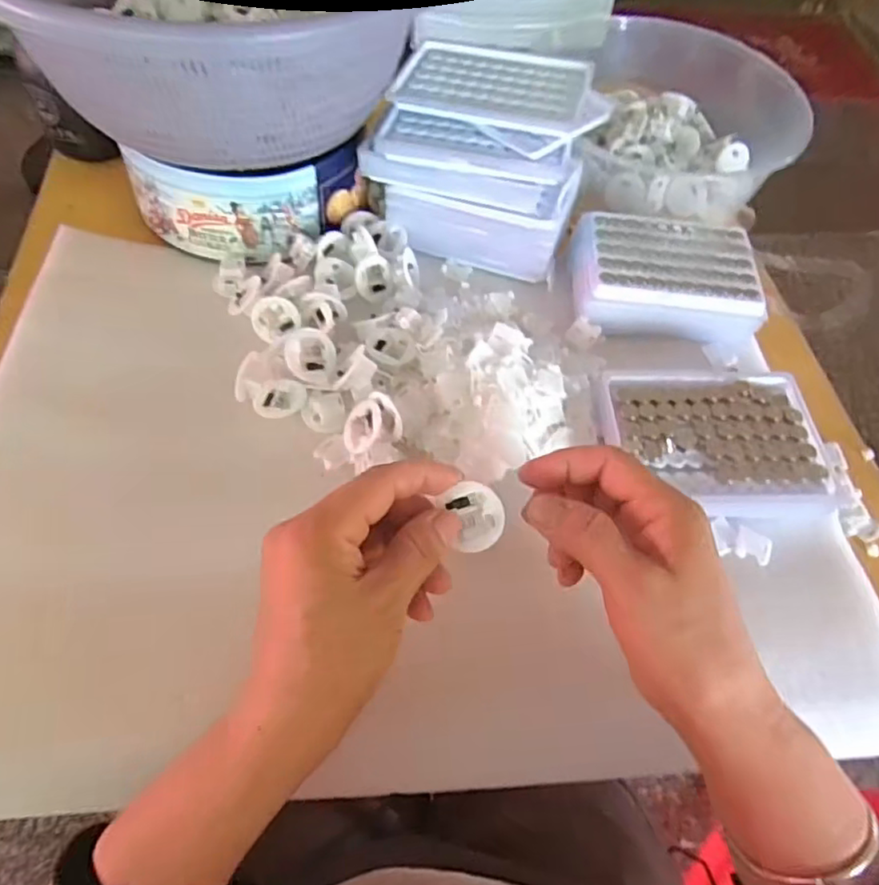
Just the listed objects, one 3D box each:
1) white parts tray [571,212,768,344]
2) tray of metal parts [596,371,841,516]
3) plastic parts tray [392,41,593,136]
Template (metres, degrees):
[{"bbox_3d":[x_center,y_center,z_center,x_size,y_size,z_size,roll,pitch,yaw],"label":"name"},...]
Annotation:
[{"bbox_3d":[0.165,-0.124,0.463,0.127,0.034,0.091,3,58,-2],"label":"white parts tray"},{"bbox_3d":[0.170,-0.003,0.386,0.127,0.018,0.098,-4,59,-7],"label":"tray of metal parts"},{"bbox_3d":[0.040,-0.256,0.439,0.127,0.013,0.089,16,59,6],"label":"plastic parts tray"}]

